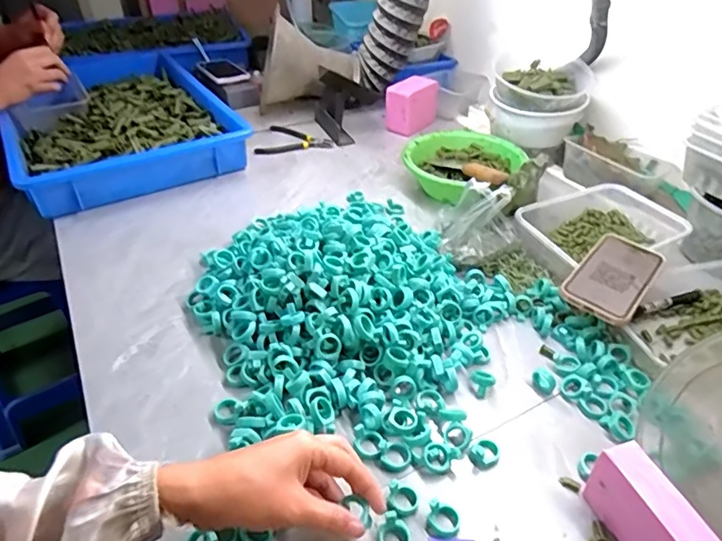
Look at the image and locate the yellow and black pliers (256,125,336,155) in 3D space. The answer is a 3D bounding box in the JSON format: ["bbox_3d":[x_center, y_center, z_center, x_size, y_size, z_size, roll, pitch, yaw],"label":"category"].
[{"bbox_3d":[-0.142,-0.271,1.055,0.151,0.010,0.113,-9,41,-12],"label":"yellow and black pliers"}]

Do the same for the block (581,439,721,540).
[{"bbox_3d":[0.223,0.197,0.401,0.034,0.070,0.107,-12,42,-16],"label":"block"}]

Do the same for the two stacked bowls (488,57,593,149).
[{"bbox_3d":[0.311,-0.297,0.922,0.164,0.123,0.122,14,40,16],"label":"two stacked bowls"}]

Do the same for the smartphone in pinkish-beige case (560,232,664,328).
[{"bbox_3d":[0.306,0.005,0.623,0.078,0.015,0.155,31,48,30],"label":"smartphone in pinkish-beige case"}]

